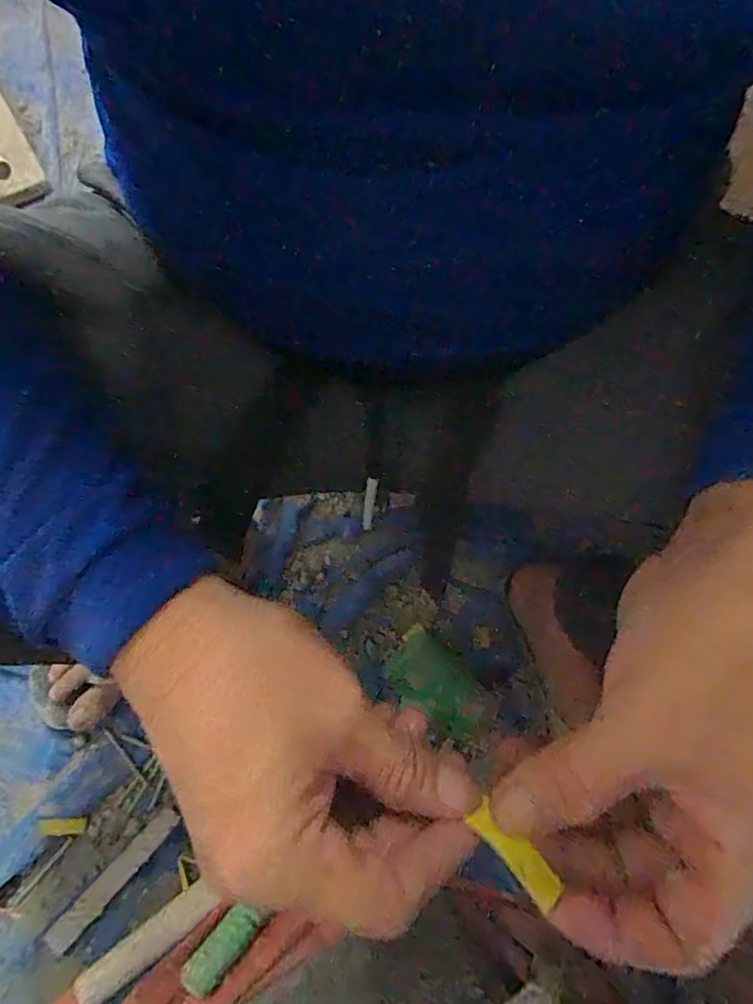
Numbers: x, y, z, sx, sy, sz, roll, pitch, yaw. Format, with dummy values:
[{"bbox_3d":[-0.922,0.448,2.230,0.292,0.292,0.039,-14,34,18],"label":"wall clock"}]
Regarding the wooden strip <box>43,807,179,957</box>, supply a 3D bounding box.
[{"bbox_3d":[-0.247,0.353,0.548,0.023,0.009,0.140,40,71,14],"label":"wooden strip"}]

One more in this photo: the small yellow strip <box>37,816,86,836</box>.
[{"bbox_3d":[-0.303,0.313,0.562,0.042,0.007,0.015,-2,67,-2],"label":"small yellow strip"}]

